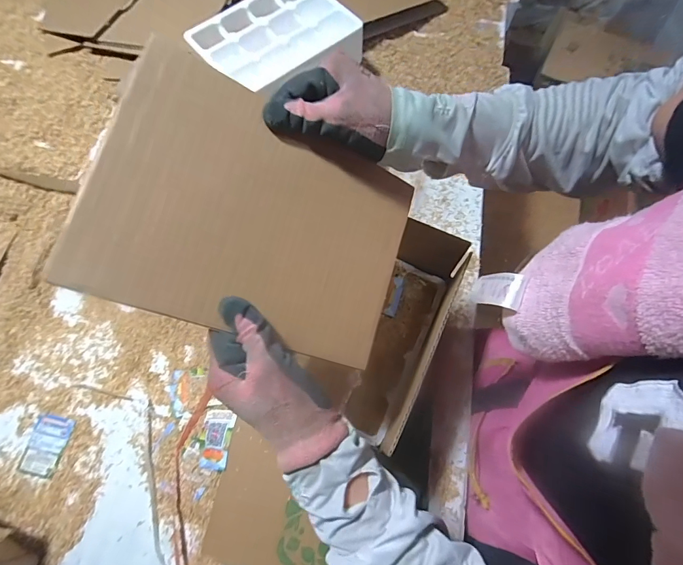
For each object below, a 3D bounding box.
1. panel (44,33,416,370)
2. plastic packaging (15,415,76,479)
[{"bbox_3d":[-0.057,-0.046,0.298,0.232,0.019,0.172,22,79,-25],"label":"panel"},{"bbox_3d":[-0.457,0.252,0.593,0.061,0.004,0.085,9,70,4],"label":"plastic packaging"}]

